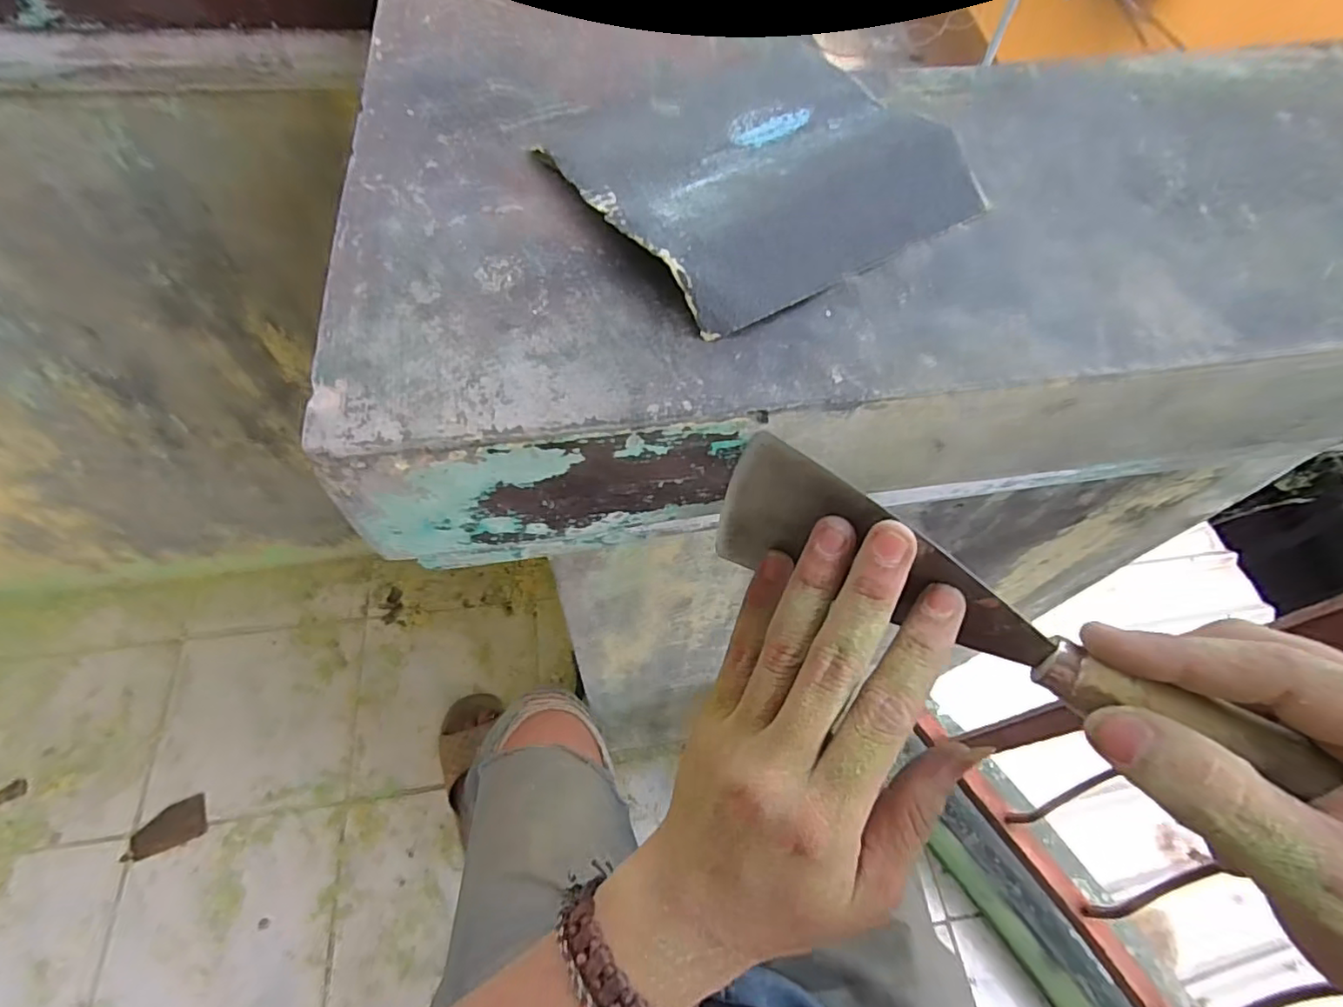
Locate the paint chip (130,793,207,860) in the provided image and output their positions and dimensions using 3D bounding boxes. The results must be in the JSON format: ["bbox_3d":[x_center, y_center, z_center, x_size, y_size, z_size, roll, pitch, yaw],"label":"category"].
[{"bbox_3d":[-0.744,0.480,0.891,0.096,0.011,0.057,-18,71,-21],"label":"paint chip"}]

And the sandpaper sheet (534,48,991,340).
[{"bbox_3d":[0.039,-0.135,0.240,0.145,0.017,0.120,-31,67,-19],"label":"sandpaper sheet"}]

